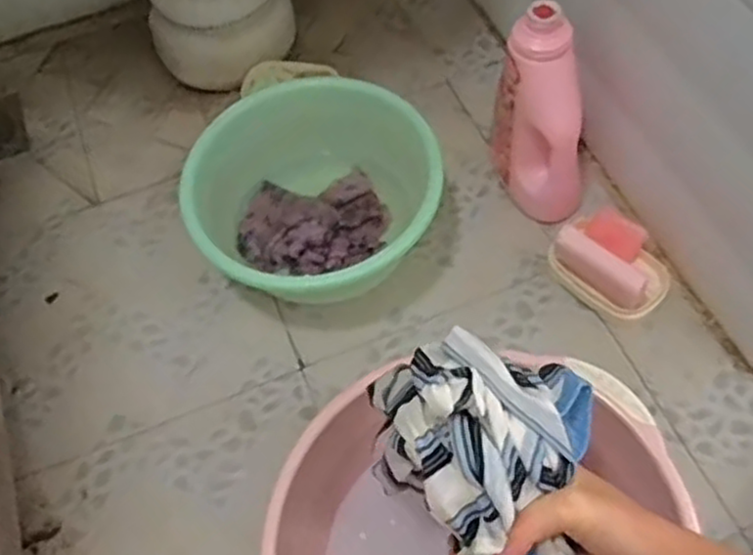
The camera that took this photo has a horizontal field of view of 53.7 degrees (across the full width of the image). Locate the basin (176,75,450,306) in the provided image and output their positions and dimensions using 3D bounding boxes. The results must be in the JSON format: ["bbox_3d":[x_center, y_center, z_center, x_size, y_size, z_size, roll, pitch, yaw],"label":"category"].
[{"bbox_3d":[-0.068,-0.082,0.799,0.250,0.123,0.243,-2,58,3],"label":"basin"}]

